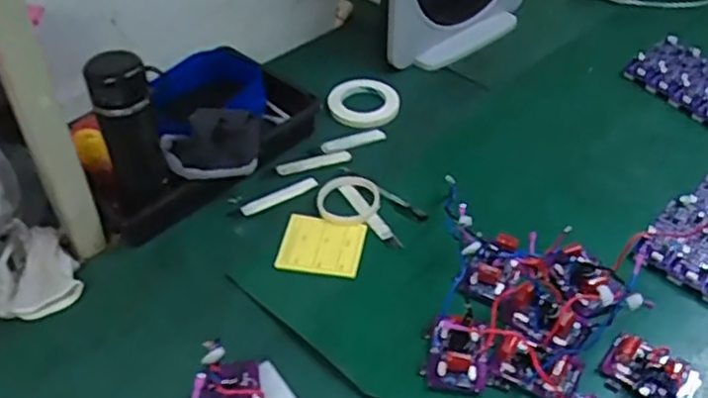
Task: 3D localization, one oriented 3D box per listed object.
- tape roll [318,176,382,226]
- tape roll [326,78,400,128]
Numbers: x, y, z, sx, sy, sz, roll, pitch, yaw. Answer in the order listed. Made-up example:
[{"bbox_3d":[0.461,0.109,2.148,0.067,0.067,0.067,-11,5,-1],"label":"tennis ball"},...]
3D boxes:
[{"bbox_3d":[-0.009,-0.001,0.972,0.092,0.012,0.094,0,44,0],"label":"tape roll"},{"bbox_3d":[0.016,-0.166,1.147,0.119,0.021,0.112,1,44,1],"label":"tape roll"}]

